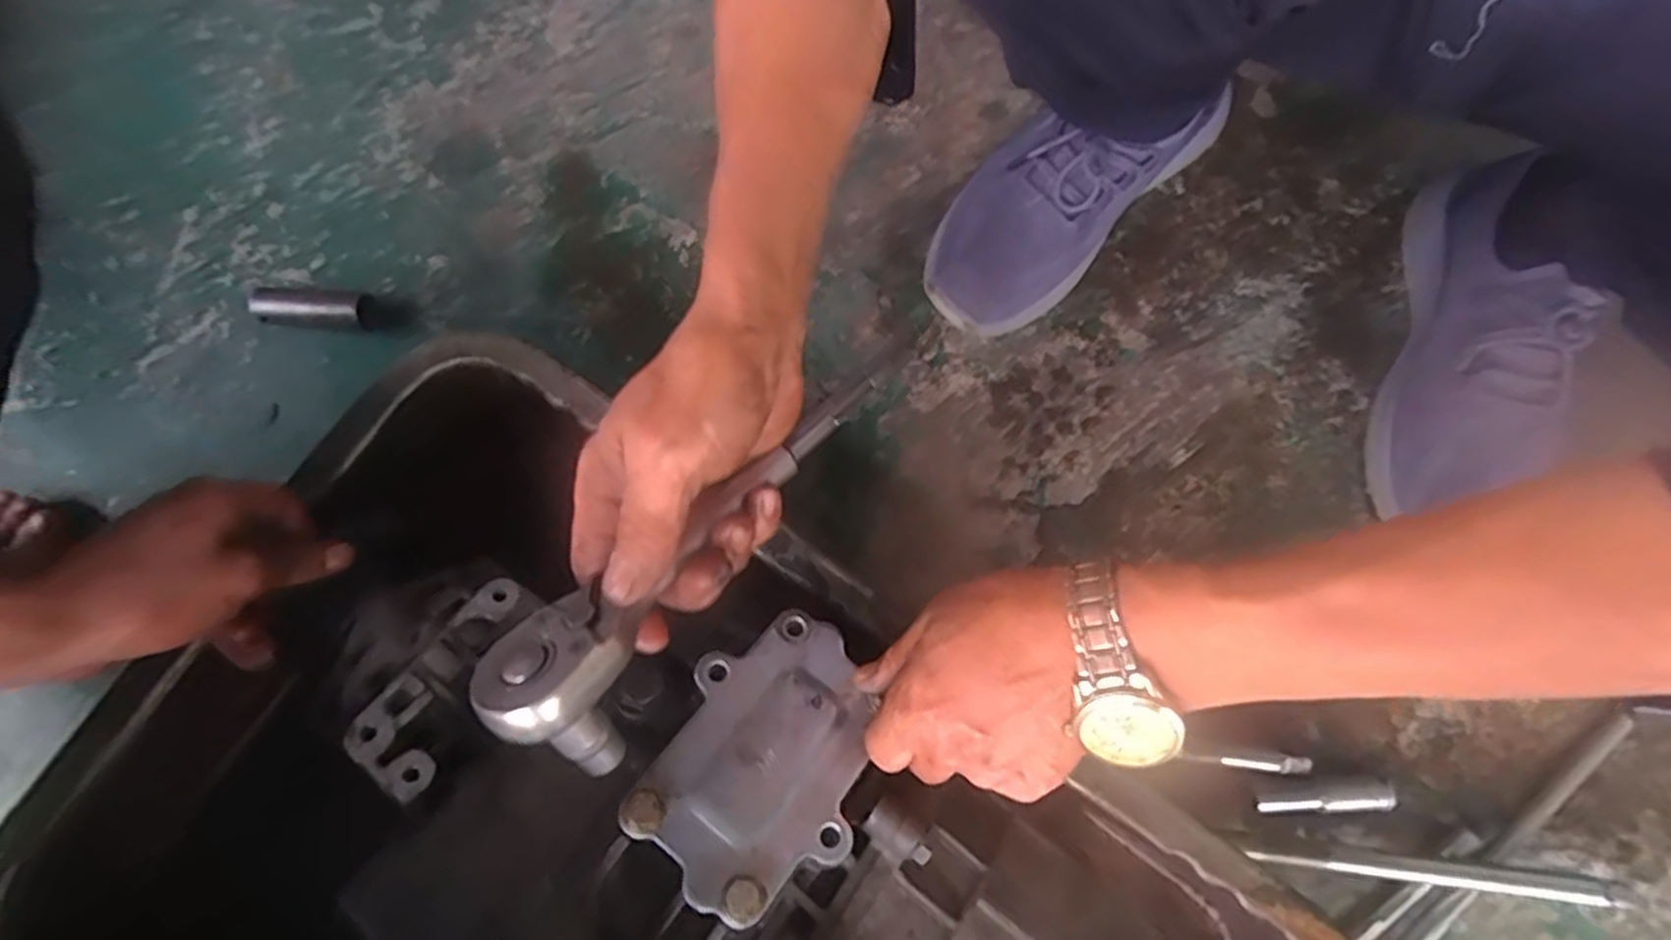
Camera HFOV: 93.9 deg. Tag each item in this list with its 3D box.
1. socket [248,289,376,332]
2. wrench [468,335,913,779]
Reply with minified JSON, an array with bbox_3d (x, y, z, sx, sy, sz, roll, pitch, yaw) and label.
[{"bbox_3d":[-0.377,-0.118,0.565,0.084,0.032,0.025,1,77,2],"label":"socket"},{"bbox_3d":[-0.040,0.024,0.329,0.052,0.051,0.234,40,60,10],"label":"wrench"}]

